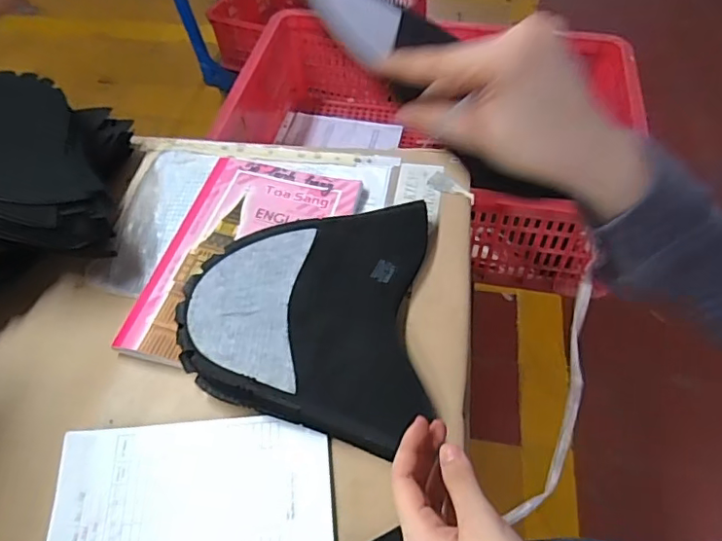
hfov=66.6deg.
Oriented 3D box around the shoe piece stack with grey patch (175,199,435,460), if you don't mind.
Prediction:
[{"bbox_3d":[-0.048,0.037,0.501,0.217,0.045,0.231,0,53,3],"label":"shoe piece stack with grey patch"}]

